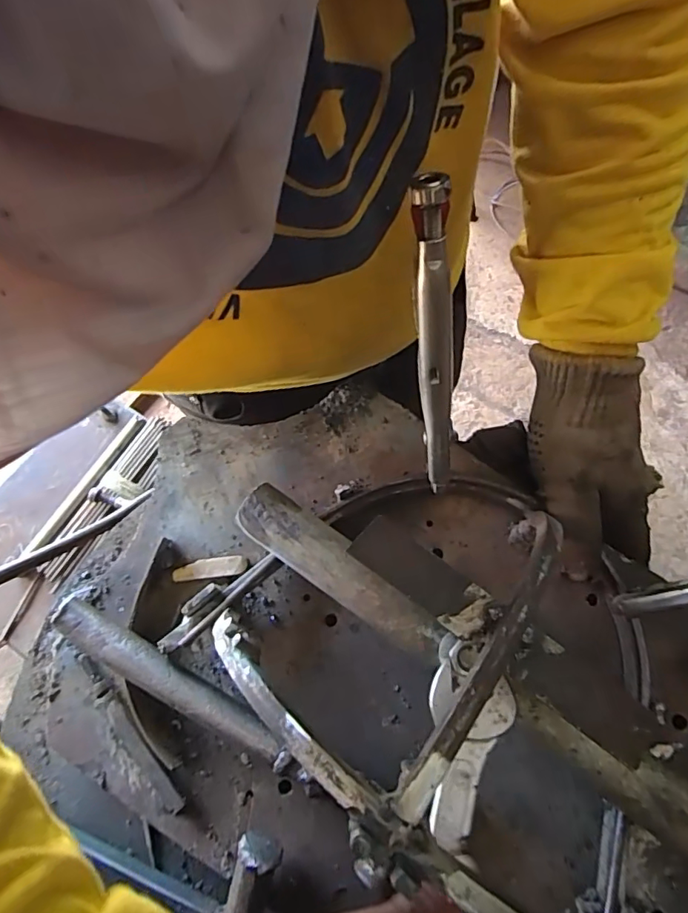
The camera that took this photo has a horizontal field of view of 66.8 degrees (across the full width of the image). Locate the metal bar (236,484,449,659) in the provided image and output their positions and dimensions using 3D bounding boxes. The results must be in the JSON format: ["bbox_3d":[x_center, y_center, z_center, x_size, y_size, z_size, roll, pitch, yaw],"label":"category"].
[{"bbox_3d":[-0.002,0.062,0.292,0.131,0.011,0.030,32,74,13],"label":"metal bar"}]

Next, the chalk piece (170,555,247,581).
[{"bbox_3d":[-0.086,0.072,0.336,0.046,0.005,0.012,-7,70,0],"label":"chalk piece"}]

